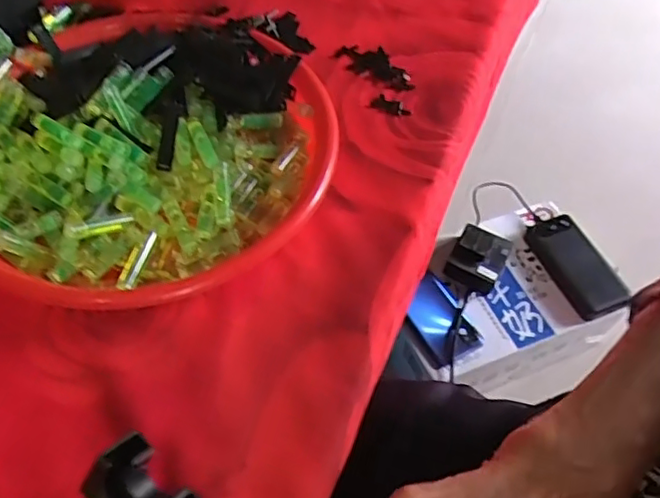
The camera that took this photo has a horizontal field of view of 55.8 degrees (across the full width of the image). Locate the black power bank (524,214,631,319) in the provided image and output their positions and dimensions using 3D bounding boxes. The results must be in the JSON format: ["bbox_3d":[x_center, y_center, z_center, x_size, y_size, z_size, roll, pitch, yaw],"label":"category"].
[{"bbox_3d":[0.331,0.017,0.845,0.072,0.029,0.154,-16,57,-13],"label":"black power bank"}]

